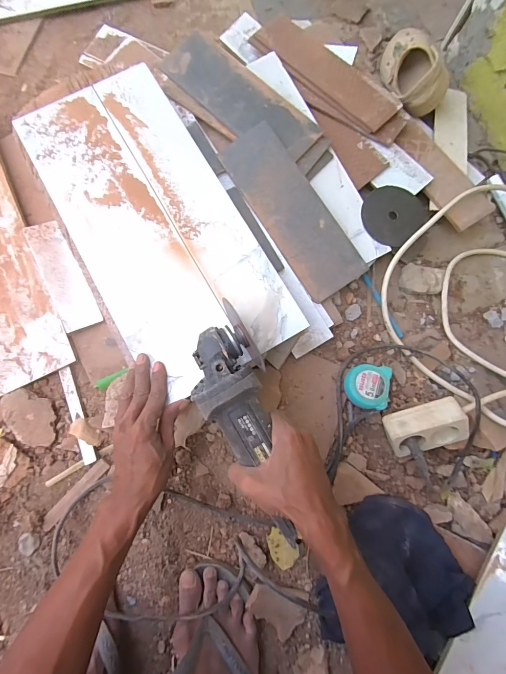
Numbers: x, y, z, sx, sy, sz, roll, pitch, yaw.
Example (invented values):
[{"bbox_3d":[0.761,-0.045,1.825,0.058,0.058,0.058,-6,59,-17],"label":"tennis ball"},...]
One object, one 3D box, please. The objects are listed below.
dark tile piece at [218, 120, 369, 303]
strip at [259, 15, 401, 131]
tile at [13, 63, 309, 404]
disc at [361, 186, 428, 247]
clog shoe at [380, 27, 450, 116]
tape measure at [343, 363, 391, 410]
[{"bbox_3d":[0.063,-0.203,0.539,0.098,0.012,0.295,-32,87,6],"label":"dark tile piece"},{"bbox_3d":[0.130,-0.475,0.591,0.076,0.011,0.299,-41,78,-8],"label":"strip"},{"bbox_3d":[-0.142,-0.168,0.480,0.225,0.014,0.481,-30,80,-8],"label":"tile"},{"bbox_3d":[0.230,-0.199,0.548,0.101,0.004,0.102,0,81,2],"label":"disc"},{"bbox_3d":[0.283,-0.475,0.588,0.068,0.080,0.152,-8,78,-3],"label":"clog shoe"},{"bbox_3d":[0.173,0.076,0.517,0.063,0.040,0.066,11,78,1],"label":"tape measure"}]

